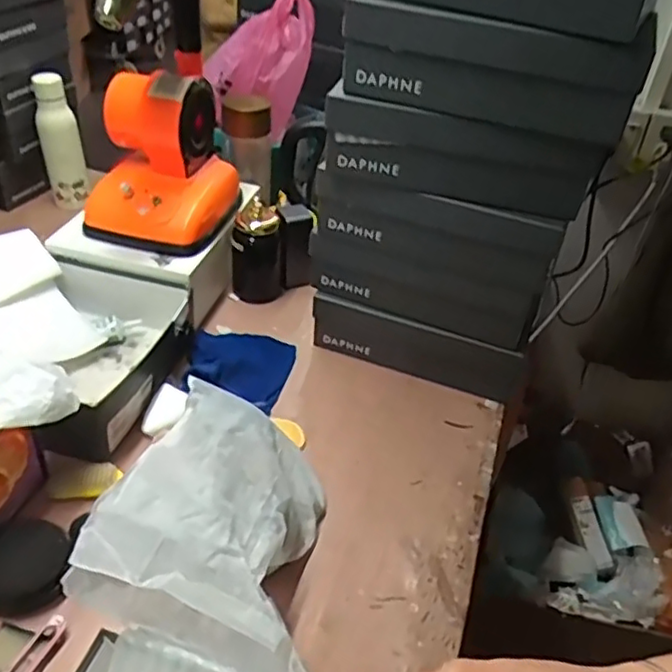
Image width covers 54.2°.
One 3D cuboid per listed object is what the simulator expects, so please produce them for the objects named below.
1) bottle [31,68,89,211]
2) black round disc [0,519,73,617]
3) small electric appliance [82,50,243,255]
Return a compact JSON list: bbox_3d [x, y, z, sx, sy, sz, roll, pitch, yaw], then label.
[{"bbox_3d":[-0.492,-0.344,1.173,0.069,0.230,0.058,-12,43,-23],"label":"bottle"},{"bbox_3d":[-0.317,0.227,0.657,0.095,0.031,0.101,4,39,-4],"label":"black round disc"},{"bbox_3d":[-0.255,-0.265,0.951,0.184,0.197,0.195,12,39,6],"label":"small electric appliance"}]

